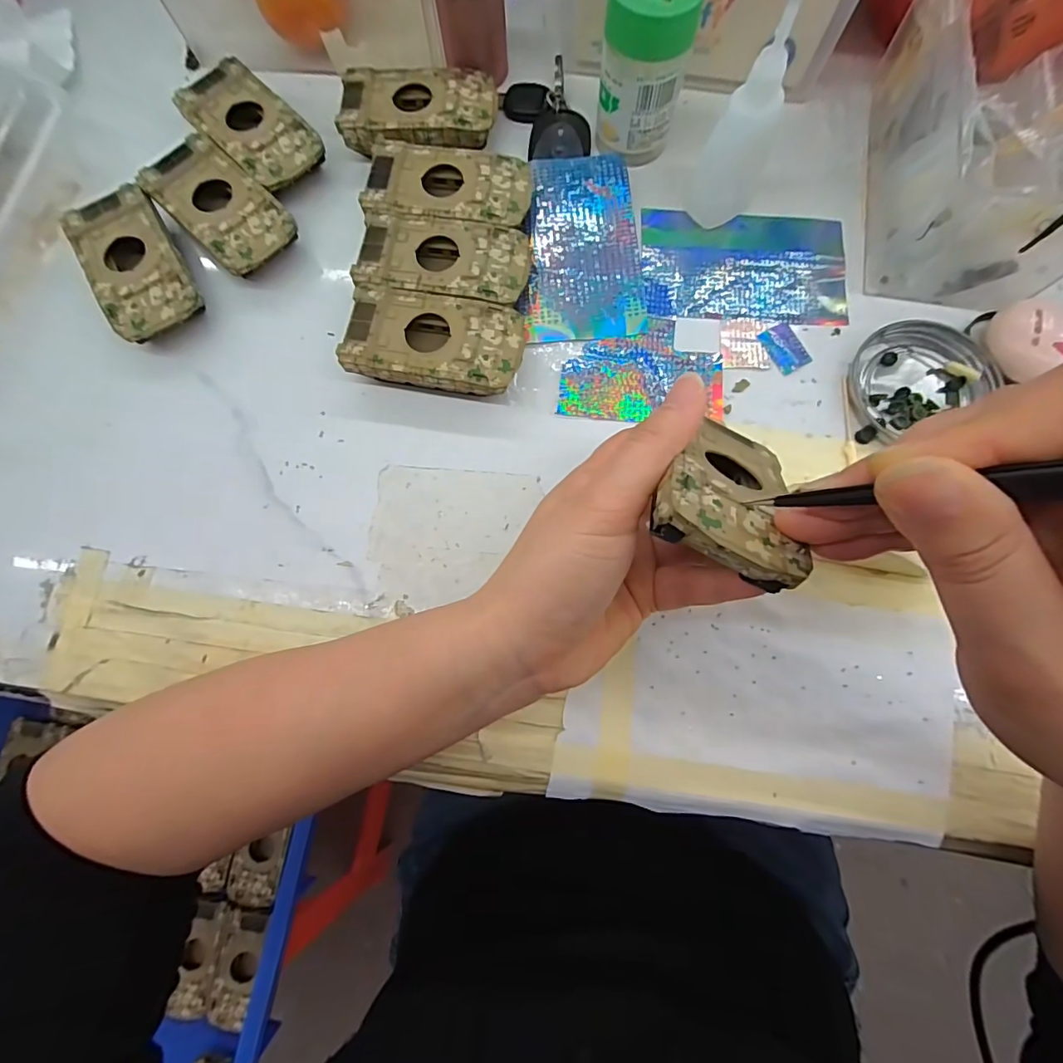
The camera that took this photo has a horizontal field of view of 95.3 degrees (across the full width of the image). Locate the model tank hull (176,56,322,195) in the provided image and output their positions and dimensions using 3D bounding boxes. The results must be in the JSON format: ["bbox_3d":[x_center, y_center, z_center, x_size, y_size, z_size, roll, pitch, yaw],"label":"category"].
[{"bbox_3d":[-0.177,-0.255,0.312,0.091,0.023,0.050,43,82,9],"label":"model tank hull"}]

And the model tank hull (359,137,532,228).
[{"bbox_3d":[-0.049,-0.206,0.295,0.095,0.019,0.054,6,78,3],"label":"model tank hull"}]

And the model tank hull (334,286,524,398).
[{"bbox_3d":[-0.054,-0.104,0.275,0.096,0.025,0.053,10,79,3],"label":"model tank hull"}]

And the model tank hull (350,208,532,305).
[{"bbox_3d":[-0.050,-0.155,0.285,0.096,0.022,0.050,7,78,3],"label":"model tank hull"}]

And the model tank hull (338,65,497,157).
[{"bbox_3d":[-0.071,-0.266,0.310,0.096,0.021,0.052,-2,78,1],"label":"model tank hull"}]

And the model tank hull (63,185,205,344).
[{"bbox_3d":[-0.233,-0.156,0.292,0.050,0.026,0.093,-31,79,-5],"label":"model tank hull"}]

